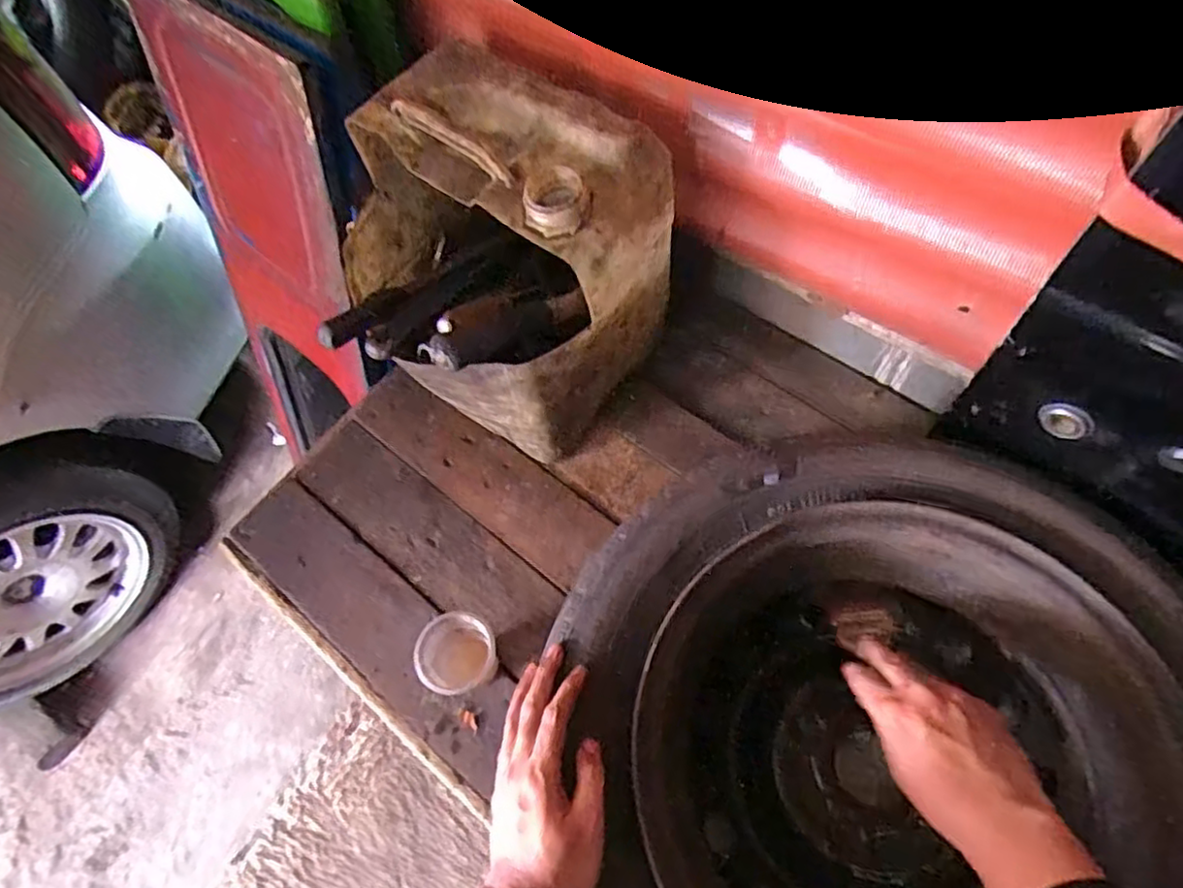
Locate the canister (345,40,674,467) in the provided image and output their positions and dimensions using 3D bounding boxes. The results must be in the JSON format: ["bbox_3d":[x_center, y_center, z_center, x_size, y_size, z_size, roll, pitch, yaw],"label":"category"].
[{"bbox_3d":[-0.105,-0.183,0.718,0.305,0.273,0.250,30,66,17],"label":"canister"}]

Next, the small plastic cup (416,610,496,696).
[{"bbox_3d":[-0.125,0.204,0.650,0.066,0.092,0.067,-1,61,1],"label":"small plastic cup"}]

